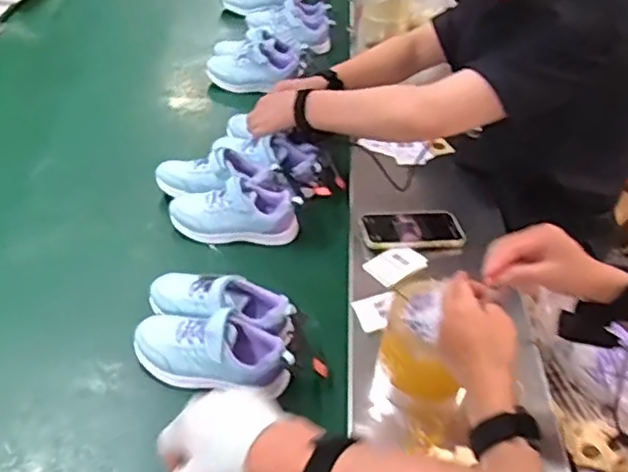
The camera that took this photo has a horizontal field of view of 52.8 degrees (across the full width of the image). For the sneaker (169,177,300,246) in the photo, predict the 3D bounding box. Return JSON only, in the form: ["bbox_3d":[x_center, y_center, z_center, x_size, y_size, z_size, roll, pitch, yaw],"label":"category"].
[{"bbox_3d":[-0.117,-0.036,0.949,0.191,0.064,0.088,6,43,-1],"label":"sneaker"}]

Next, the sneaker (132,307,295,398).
[{"bbox_3d":[-0.121,0.133,0.753,0.191,0.068,0.081,11,43,4],"label":"sneaker"}]

